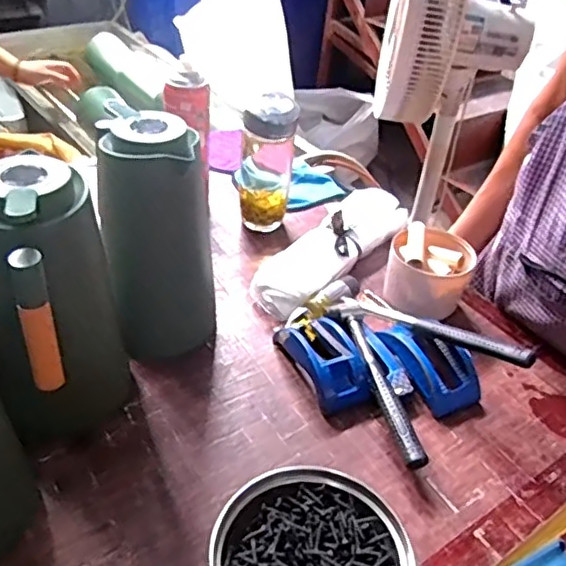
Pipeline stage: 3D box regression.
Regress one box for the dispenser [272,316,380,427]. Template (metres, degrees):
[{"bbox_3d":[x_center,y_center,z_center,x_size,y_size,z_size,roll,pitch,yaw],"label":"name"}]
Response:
[{"bbox_3d":[0.049,0.088,0.679,0.069,0.050,0.135,-11,41,-21],"label":"dispenser"}]

